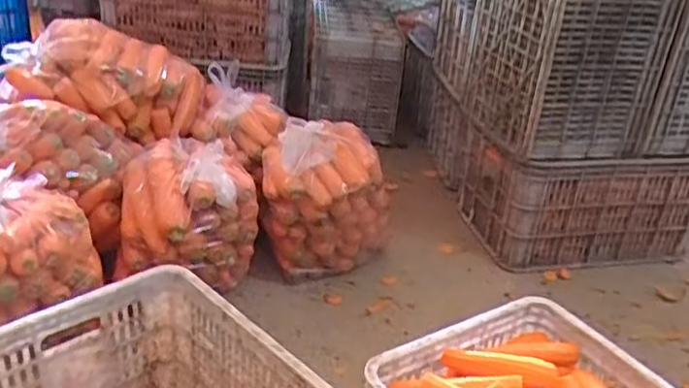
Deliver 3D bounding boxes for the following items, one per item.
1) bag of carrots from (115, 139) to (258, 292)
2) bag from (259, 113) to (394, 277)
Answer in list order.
[{"bbox_3d":[-0.311,0.043,1.368,0.267,0.240,0.214,0,29,-10],"label":"bag of carrots"},{"bbox_3d":[-0.041,0.018,1.507,0.280,0.302,0.231,7,28,3],"label":"bag"}]

